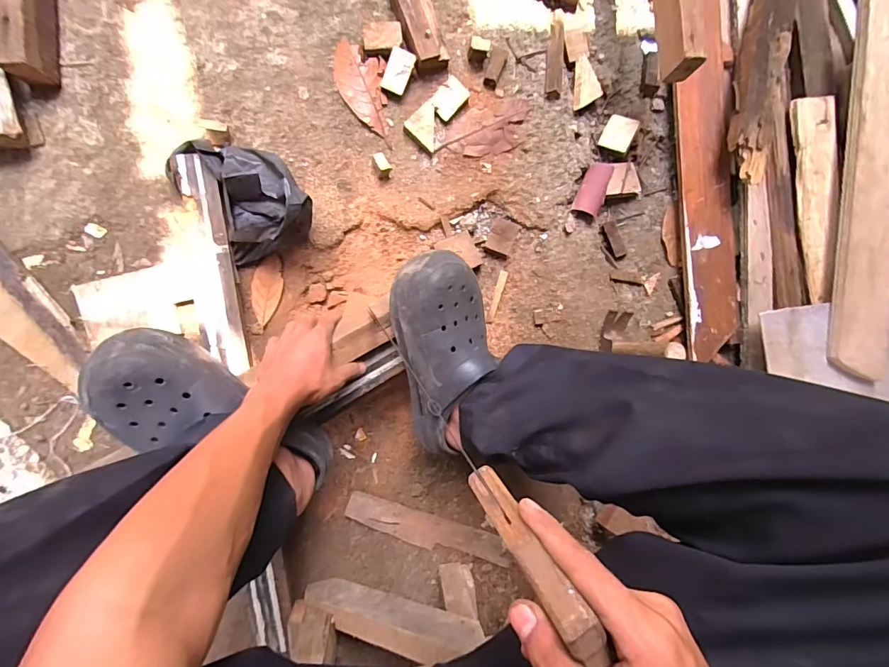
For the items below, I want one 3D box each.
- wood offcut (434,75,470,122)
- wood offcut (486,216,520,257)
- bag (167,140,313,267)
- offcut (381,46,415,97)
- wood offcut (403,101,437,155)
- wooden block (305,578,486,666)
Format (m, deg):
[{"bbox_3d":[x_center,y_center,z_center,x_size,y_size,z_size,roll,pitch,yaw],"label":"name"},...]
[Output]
[{"bbox_3d":[0.008,-0.372,0.692,0.044,0.017,0.060,40,83,-7],"label":"wood offcut"},{"bbox_3d":[0.097,-0.159,0.705,0.042,0.016,0.058,27,84,-8],"label":"wood offcut"},{"bbox_3d":[-0.280,-0.196,0.605,0.129,0.091,0.173,-38,95,-9],"label":"bag"},{"bbox_3d":[-0.071,-0.400,0.667,0.039,0.011,0.060,20,109,-9],"label":"offcut"},{"bbox_3d":[-0.038,-0.325,0.684,0.048,0.019,0.072,2,88,-10],"label":"wood offcut"},{"bbox_3d":[-0.079,0.370,0.571,0.274,0.062,0.027,-5,90,33],"label":"wooden block"}]

